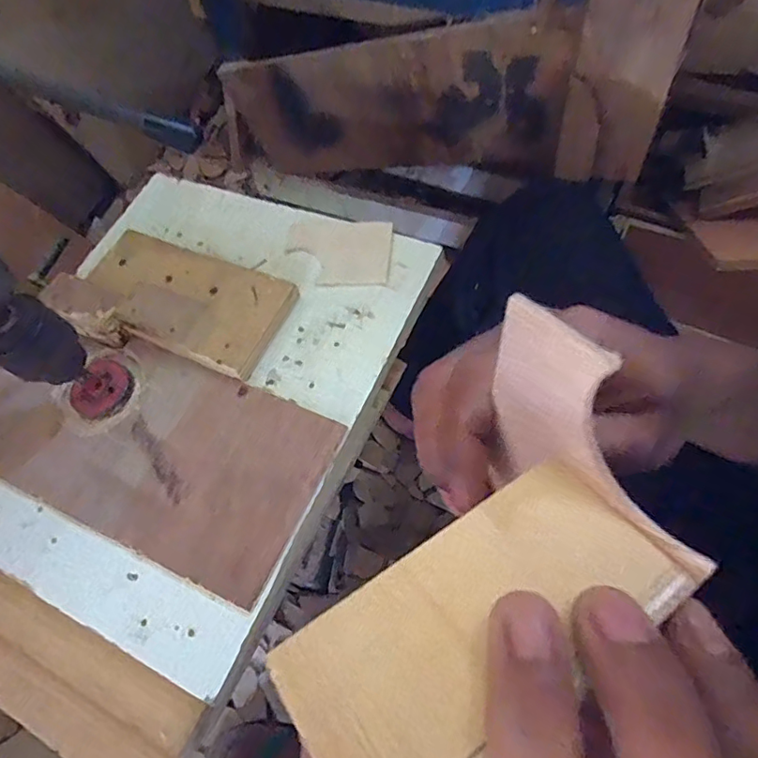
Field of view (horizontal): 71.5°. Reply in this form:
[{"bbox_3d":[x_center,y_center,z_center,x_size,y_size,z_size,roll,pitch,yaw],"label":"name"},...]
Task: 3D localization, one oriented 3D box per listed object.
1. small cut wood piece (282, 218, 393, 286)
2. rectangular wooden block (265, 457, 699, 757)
[{"bbox_3d":[-0.039,-0.119,0.487,0.099,0.006,0.072,4,63,6],"label":"small cut wood piece"},{"bbox_3d":[0.025,0.054,0.119,0.089,0.008,0.044,-32,65,-24],"label":"rectangular wooden block"}]

